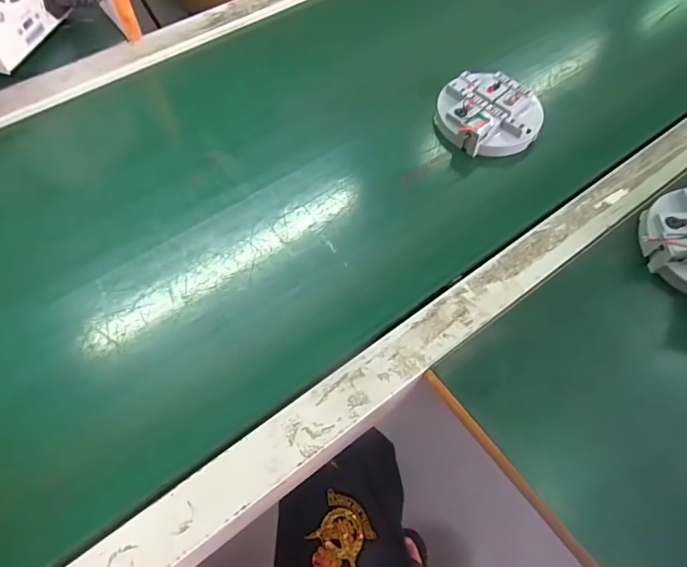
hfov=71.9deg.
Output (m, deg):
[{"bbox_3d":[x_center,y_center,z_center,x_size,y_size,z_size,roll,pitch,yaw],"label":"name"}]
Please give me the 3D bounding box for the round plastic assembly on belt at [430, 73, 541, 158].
[{"bbox_3d":[0.146,-0.172,0.475,0.095,0.027,0.093,0,61,0],"label":"round plastic assembly on belt"}]

